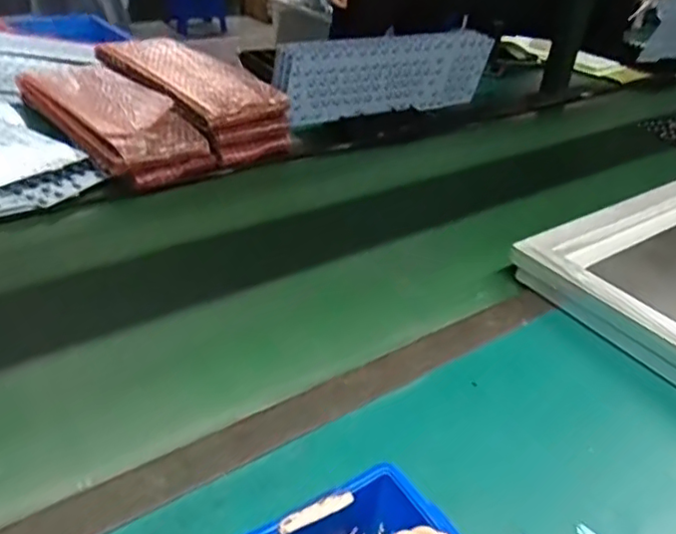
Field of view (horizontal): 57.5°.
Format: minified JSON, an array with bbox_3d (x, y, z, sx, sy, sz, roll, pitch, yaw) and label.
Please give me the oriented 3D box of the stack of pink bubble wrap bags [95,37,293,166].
[{"bbox_3d":[-0.230,-0.267,0.931,0.137,0.078,0.368,-22,44,-35],"label":"stack of pink bubble wrap bags"}]

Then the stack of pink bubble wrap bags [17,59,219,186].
[{"bbox_3d":[-0.328,-0.216,0.863,0.134,0.056,0.358,-24,45,-36],"label":"stack of pink bubble wrap bags"}]

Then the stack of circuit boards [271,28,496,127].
[{"bbox_3d":[0.073,-0.287,0.921,0.345,0.137,0.032,-11,48,-25],"label":"stack of circuit boards"}]

